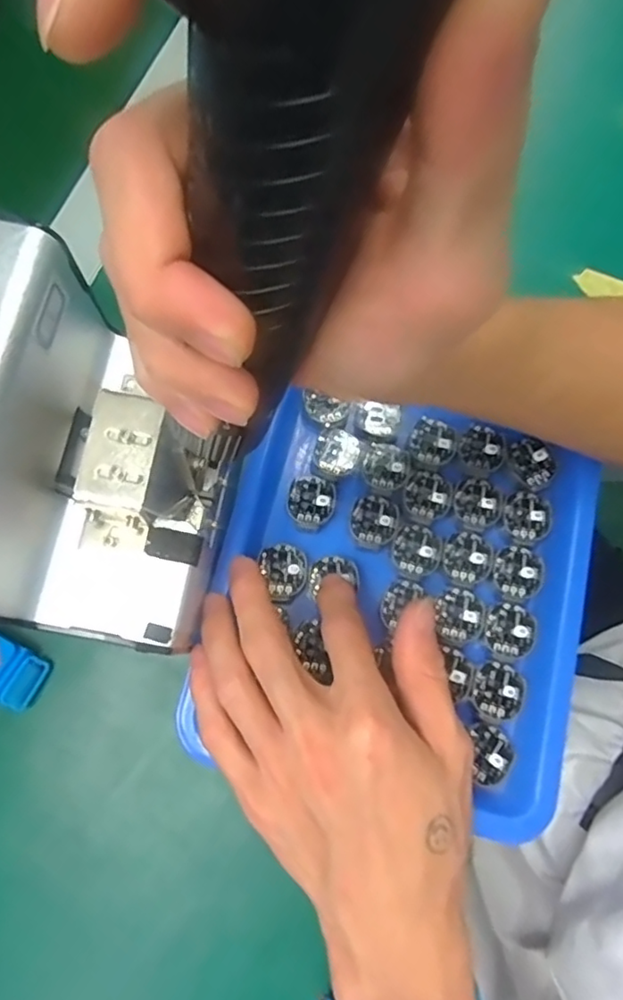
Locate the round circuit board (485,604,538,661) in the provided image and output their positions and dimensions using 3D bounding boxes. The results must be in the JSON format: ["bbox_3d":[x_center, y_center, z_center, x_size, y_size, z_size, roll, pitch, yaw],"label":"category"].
[{"bbox_3d":[0.097,0.064,0.292,0.025,0.004,0.026,0,77,0],"label":"round circuit board"}]

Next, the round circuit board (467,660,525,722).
[{"bbox_3d":[0.089,0.091,0.287,0.024,0.004,0.027,39,79,8],"label":"round circuit board"}]

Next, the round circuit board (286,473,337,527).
[{"bbox_3d":[0.000,0.000,0.308,0.024,0.004,0.027,18,77,4],"label":"round circuit board"}]

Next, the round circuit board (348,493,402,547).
[{"bbox_3d":[0.032,0.010,0.305,0.025,0.004,0.027,0,77,0],"label":"round circuit board"}]

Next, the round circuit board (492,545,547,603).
[{"bbox_3d":[0.104,0.036,0.301,0.025,0.004,0.026,0,77,0],"label":"round circuit board"}]

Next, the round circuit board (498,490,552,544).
[{"bbox_3d":[0.111,0.008,0.309,0.025,0.004,0.026,0,77,0],"label":"round circuit board"}]

